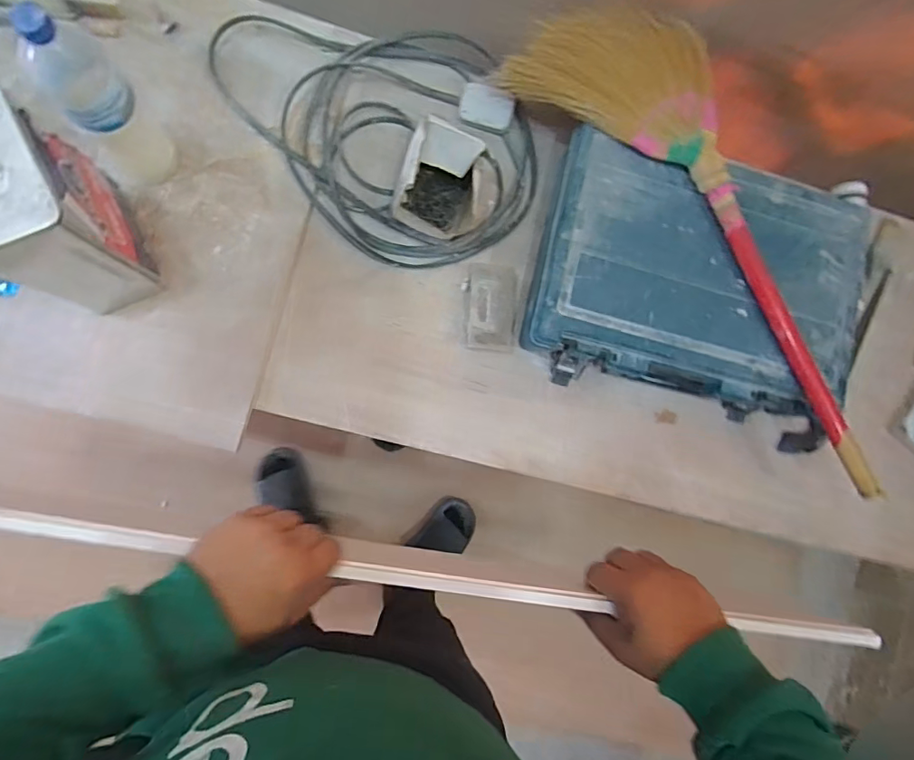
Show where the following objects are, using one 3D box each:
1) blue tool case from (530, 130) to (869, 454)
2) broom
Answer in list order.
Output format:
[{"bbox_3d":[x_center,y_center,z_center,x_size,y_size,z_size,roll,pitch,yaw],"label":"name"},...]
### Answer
[{"bbox_3d":[0.368,-0.139,0.771,0.503,0.116,0.368,16,84,-6],"label":"blue tool case"},{"bbox_3d":[0.406,-0.232,0.727,0.270,0.065,0.802,-41,92,-8],"label":"broom"}]

